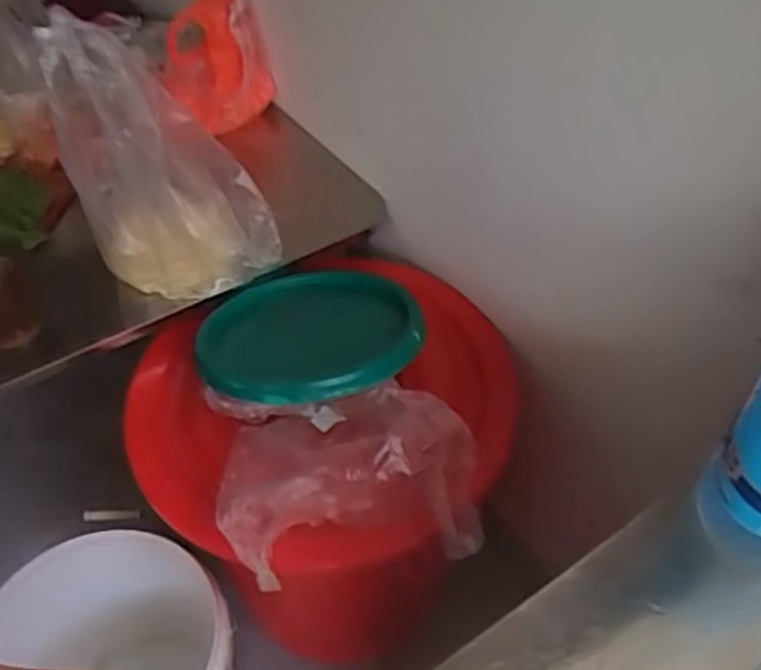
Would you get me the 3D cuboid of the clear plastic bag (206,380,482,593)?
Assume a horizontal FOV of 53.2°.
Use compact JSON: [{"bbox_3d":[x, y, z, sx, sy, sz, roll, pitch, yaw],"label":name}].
[{"bbox_3d":[-0.041,0.144,0.849,0.279,0.106,0.206,-6,46,-7],"label":"clear plastic bag"}]

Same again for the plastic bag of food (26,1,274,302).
[{"bbox_3d":[-0.264,-0.197,0.954,0.238,0.382,0.106,-9,46,-9],"label":"plastic bag of food"}]

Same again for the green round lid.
[{"bbox_3d":[-0.095,-0.012,0.985,0.286,0.045,0.287,-13,30,2],"label":"green round lid"}]

